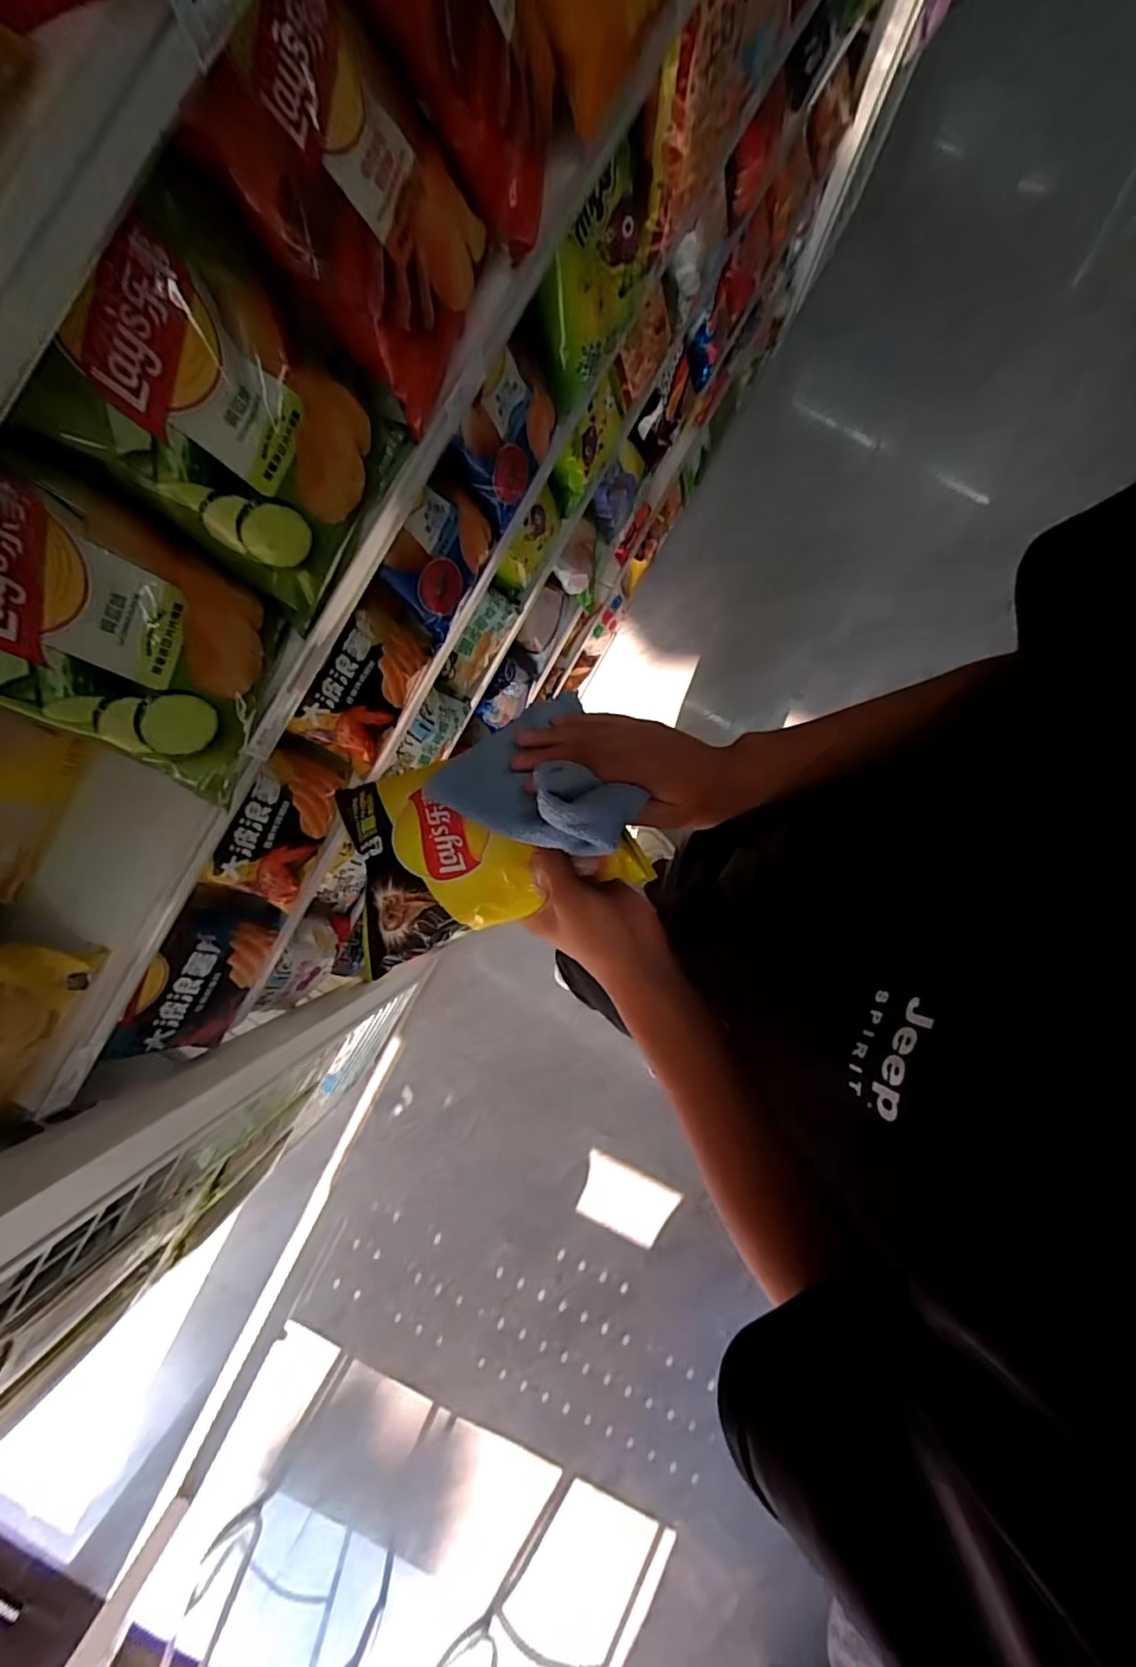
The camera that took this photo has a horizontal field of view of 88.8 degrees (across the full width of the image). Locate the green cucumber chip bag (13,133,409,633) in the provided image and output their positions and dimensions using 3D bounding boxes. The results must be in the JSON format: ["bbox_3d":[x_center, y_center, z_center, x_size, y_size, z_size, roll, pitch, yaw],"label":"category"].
[{"bbox_3d":[-0.192,-0.246,0.348,0.055,0.167,0.155,17,77,37],"label":"green cucumber chip bag"}]

